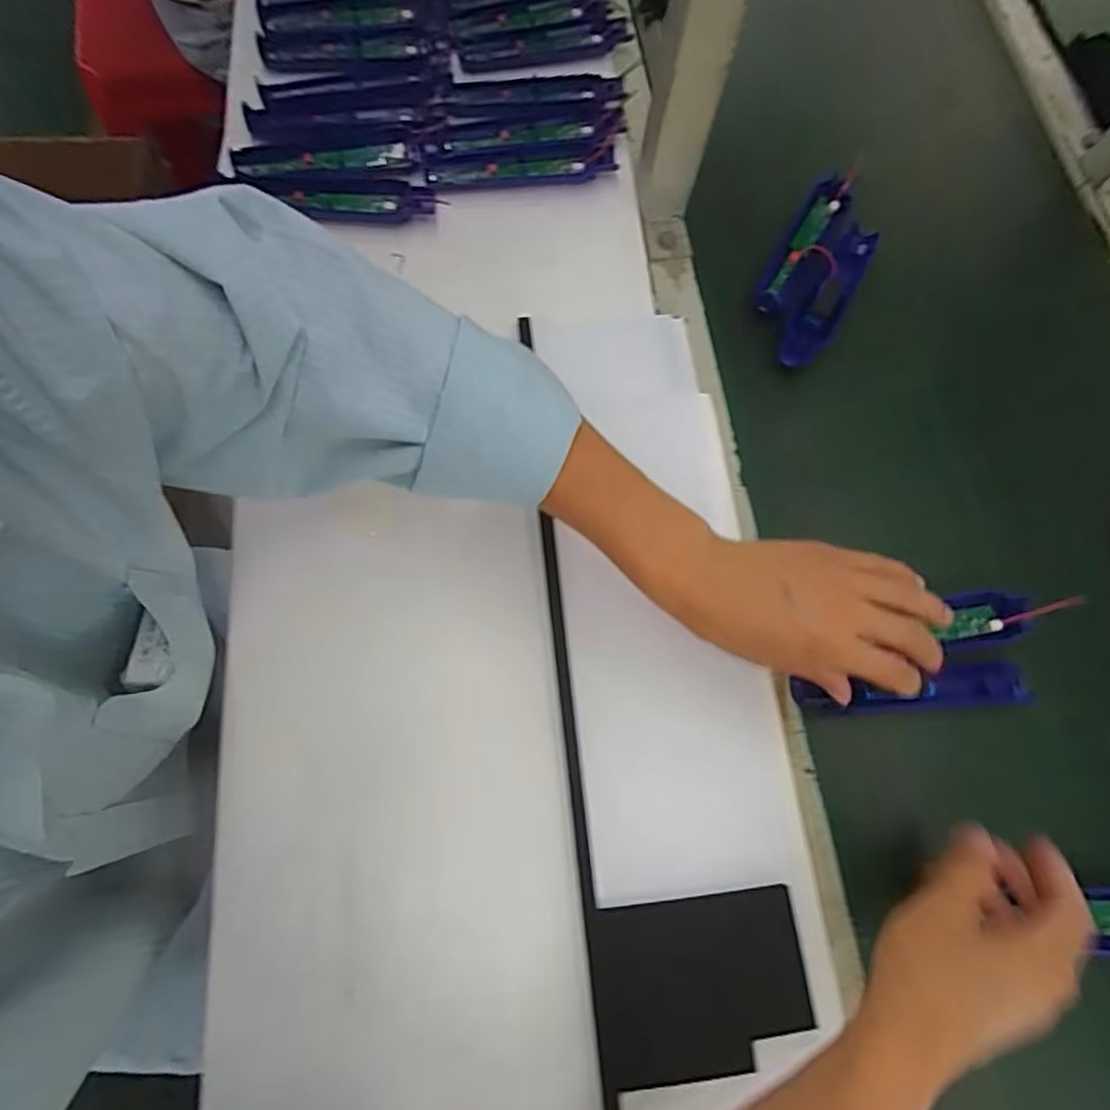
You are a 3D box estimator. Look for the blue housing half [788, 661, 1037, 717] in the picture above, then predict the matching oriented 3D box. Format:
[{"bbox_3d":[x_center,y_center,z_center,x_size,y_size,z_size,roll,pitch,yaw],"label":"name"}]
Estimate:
[{"bbox_3d":[0.251,0.096,0.425,0.166,0.013,0.030,-3,71,-7],"label":"blue housing half"}]

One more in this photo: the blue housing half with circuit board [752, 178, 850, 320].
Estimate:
[{"bbox_3d":[0.219,-0.277,0.546,0.033,0.030,0.155,33,73,9],"label":"blue housing half with circuit board"}]

